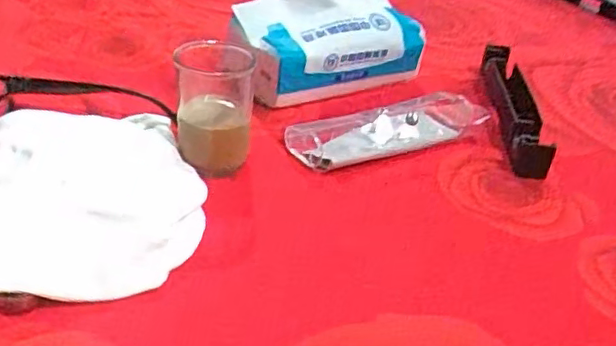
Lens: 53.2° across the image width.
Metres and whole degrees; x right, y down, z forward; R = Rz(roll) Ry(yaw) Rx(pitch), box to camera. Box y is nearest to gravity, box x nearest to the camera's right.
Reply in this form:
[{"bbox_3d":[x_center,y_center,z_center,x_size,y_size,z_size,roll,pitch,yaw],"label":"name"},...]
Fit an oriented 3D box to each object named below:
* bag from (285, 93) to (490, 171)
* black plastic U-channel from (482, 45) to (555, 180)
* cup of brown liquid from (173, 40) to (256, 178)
[{"bbox_3d":[0.065,-0.036,0.481,0.158,0.021,0.050,-14,38,-27],"label":"bag"},{"bbox_3d":[0.180,-0.060,0.531,0.035,0.035,0.187,7,33,1],"label":"black plastic U-channel"},{"bbox_3d":[-0.065,-0.043,0.423,0.051,0.076,0.053,4,34,-3],"label":"cup of brown liquid"}]

